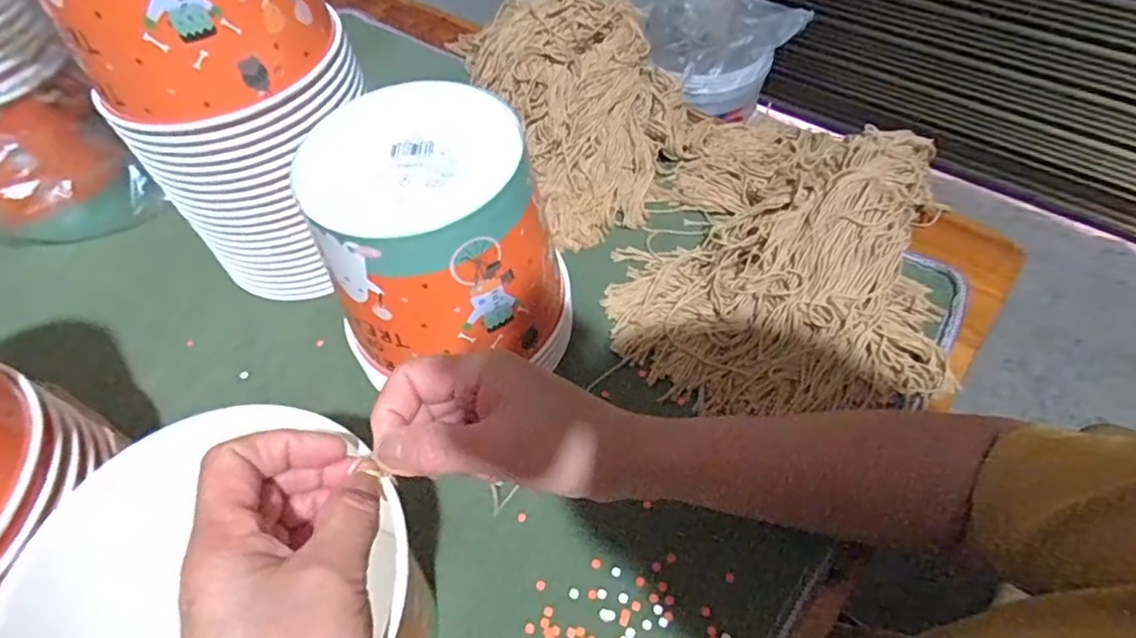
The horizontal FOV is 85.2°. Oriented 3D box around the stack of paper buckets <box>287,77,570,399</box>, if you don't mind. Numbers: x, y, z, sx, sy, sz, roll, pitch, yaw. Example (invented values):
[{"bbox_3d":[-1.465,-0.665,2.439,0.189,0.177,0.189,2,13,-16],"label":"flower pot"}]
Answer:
[{"bbox_3d":[-0.074,-0.043,0.408,0.137,0.161,0.136,-9,53,-2],"label":"stack of paper buckets"}]

